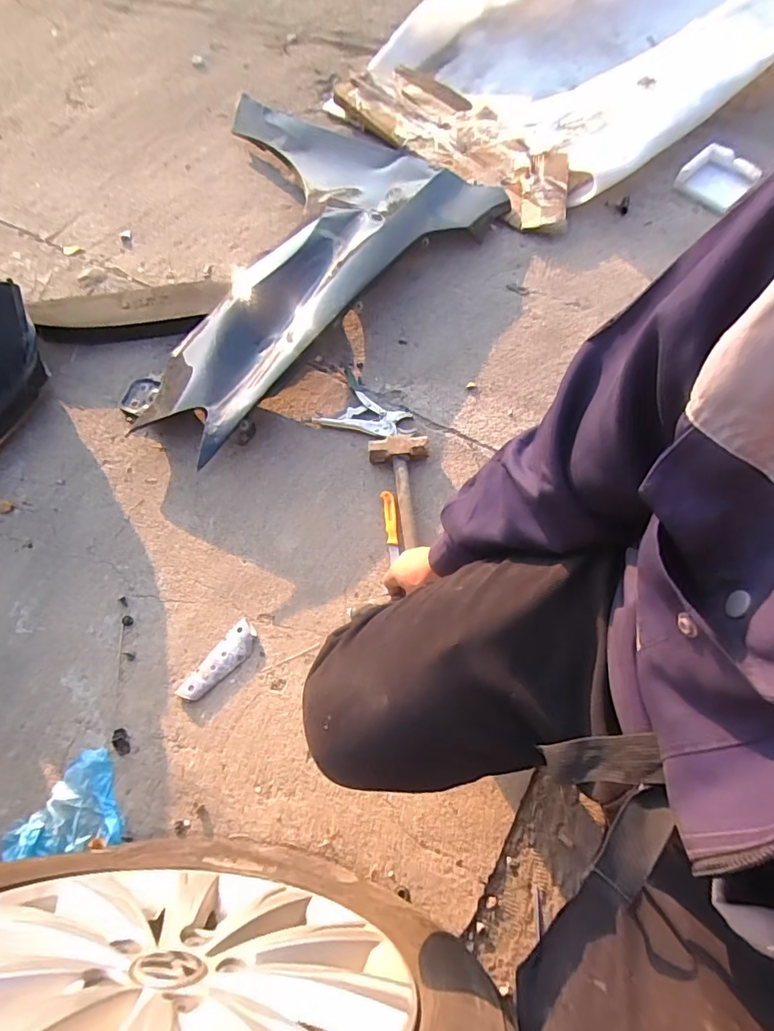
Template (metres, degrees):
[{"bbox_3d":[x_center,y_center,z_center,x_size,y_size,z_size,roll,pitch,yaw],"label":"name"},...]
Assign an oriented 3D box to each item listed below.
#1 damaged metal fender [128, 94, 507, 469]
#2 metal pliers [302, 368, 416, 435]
[{"bbox_3d":[-0.250,-0.611,1.027,0.644,0.119,0.928,40,72,15],"label":"damaged metal fender"},{"bbox_3d":[-0.049,-0.192,0.936,0.187,0.014,0.145,37,71,14],"label":"metal pliers"}]

